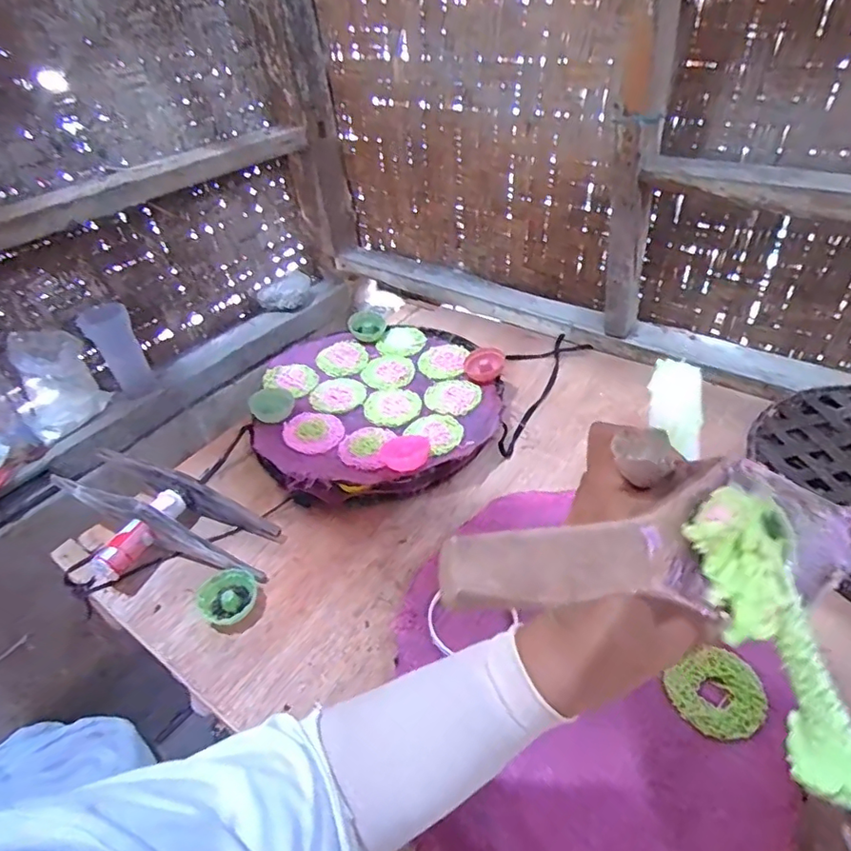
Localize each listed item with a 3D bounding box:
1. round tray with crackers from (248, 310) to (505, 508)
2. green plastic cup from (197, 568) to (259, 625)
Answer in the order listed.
[{"bbox_3d":[-0.066,-0.037,0.812,0.342,0.066,0.374,-3,41,3],"label":"round tray with crackers"},{"bbox_3d":[-0.215,0.187,0.608,0.060,0.023,0.057,-3,41,3],"label":"green plastic cup"}]

